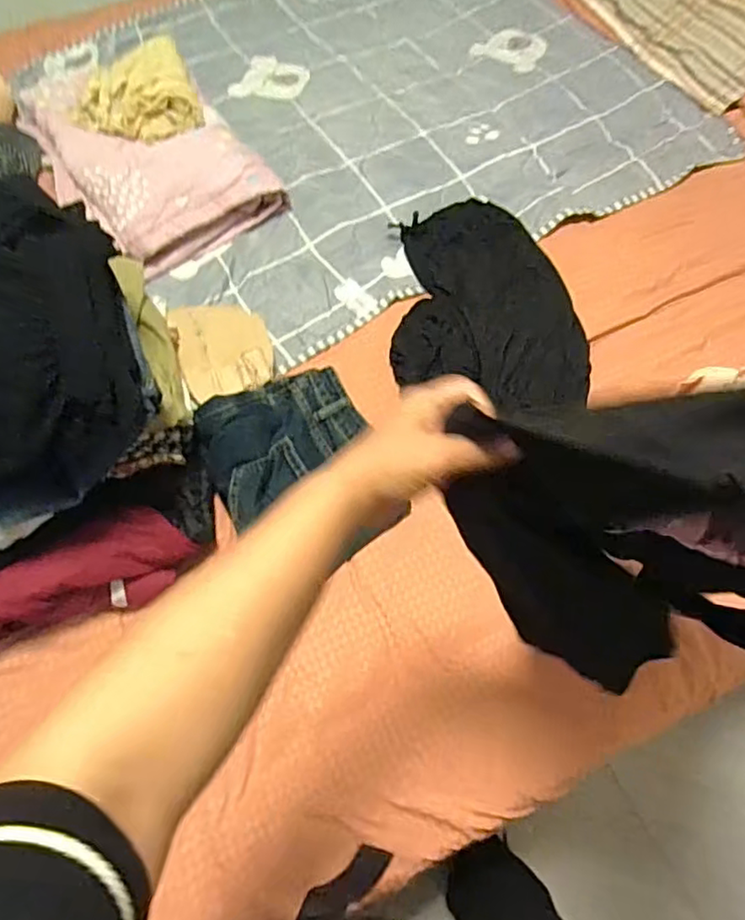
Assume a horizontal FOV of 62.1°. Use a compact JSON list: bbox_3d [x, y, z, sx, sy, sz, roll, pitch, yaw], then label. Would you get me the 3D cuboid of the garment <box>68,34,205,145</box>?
[{"bbox_3d":[-0.419,-0.640,1.081,0.205,0.039,0.221,-21,67,-10],"label":"garment"}]

